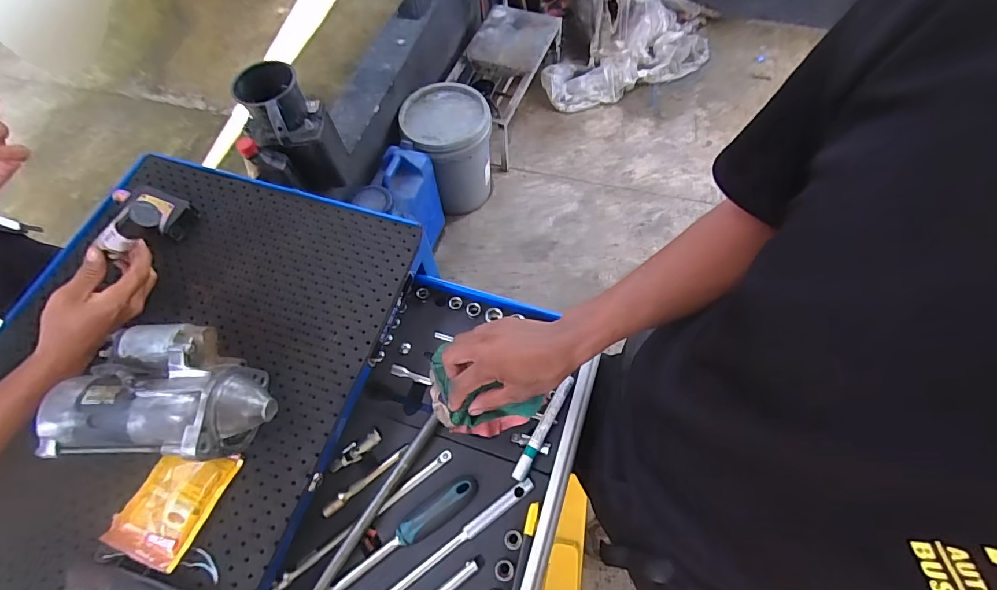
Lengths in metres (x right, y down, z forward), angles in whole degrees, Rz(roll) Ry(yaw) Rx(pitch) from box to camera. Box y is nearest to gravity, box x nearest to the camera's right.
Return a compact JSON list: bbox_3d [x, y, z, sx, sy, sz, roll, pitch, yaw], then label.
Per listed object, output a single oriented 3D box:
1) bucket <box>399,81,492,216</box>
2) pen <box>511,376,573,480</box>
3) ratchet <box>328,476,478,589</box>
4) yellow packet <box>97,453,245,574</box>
[{"bbox_3d":[-0.160,-0.509,1.638,0.286,0.383,0.301,-7,63,2],"label":"bucket"},{"bbox_3d":[0.058,0.164,0.564,0.016,0.014,0.138,27,69,17],"label":"pen"},{"bbox_3d":[-0.127,0.291,0.522,0.239,0.025,0.035,-34,65,-11],"label":"ratchet"},{"bbox_3d":[-0.342,0.214,0.478,0.086,0.011,0.113,18,67,14],"label":"yellow packet"}]

